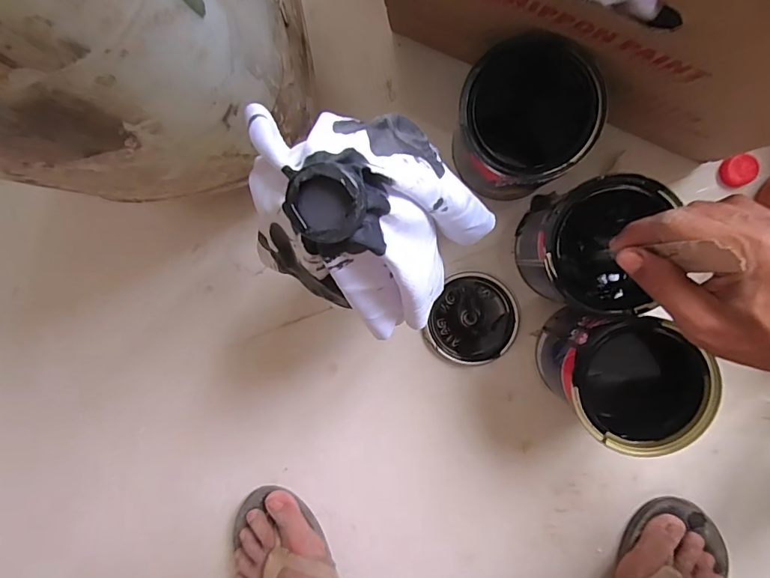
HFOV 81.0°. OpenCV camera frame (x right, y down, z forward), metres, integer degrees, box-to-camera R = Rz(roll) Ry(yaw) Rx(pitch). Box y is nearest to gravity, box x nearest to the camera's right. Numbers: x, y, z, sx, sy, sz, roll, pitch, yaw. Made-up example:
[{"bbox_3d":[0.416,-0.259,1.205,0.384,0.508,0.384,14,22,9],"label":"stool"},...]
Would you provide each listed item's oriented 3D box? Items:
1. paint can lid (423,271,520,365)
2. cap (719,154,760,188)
[{"bbox_3d":[0.094,0.033,0.476,0.088,0.005,0.094,0,94,5],"label":"paint can lid"},{"bbox_3d":[0.349,-0.117,0.445,0.029,0.017,0.030,0,94,5],"label":"cap"}]

